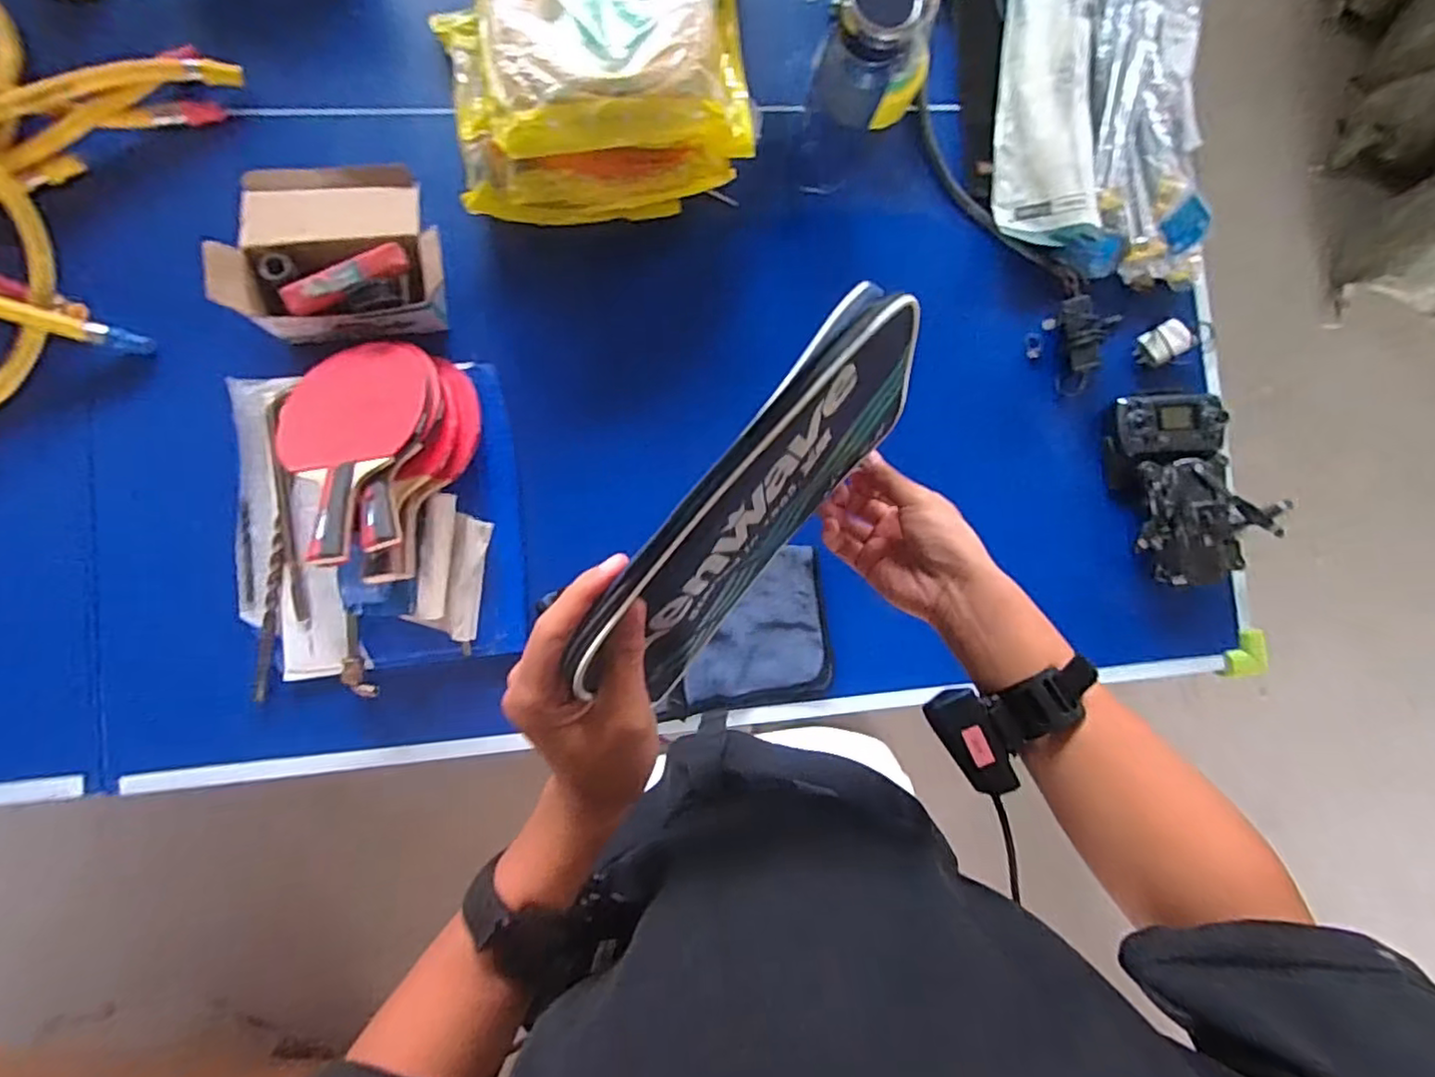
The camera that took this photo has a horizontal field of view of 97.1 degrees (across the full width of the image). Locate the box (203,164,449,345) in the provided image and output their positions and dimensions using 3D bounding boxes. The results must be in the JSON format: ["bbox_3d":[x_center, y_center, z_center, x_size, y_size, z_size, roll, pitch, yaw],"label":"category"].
[{"bbox_3d":[-0.405,-0.307,0.677,0.213,0.090,0.169,-13,84,-7],"label":"box"}]

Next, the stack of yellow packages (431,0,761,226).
[{"bbox_3d":[-0.130,-0.505,0.692,0.328,0.157,0.260,-14,84,-7],"label":"stack of yellow packages"}]

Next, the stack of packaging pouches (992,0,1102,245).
[{"bbox_3d":[0.409,-0.586,0.789,0.114,0.048,0.446,0,90,24],"label":"stack of packaging pouches"}]

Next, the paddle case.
[{"bbox_3d":[0.025,-0.020,0.378,0.023,0.162,0.263,40,85,20],"label":"paddle case"}]

